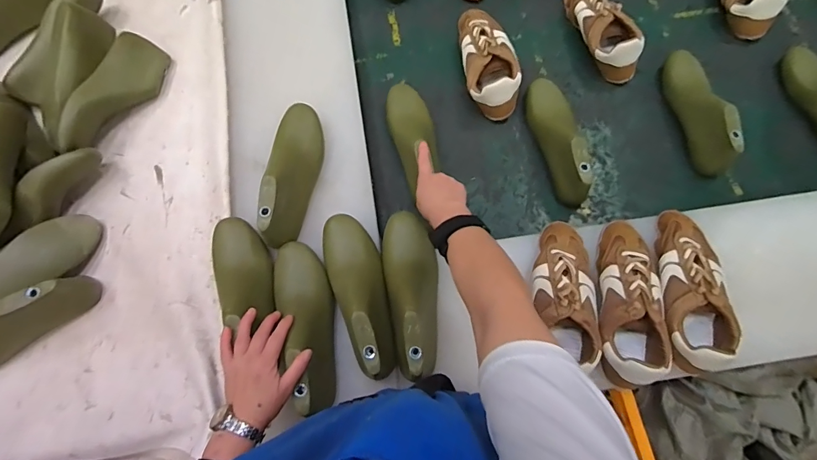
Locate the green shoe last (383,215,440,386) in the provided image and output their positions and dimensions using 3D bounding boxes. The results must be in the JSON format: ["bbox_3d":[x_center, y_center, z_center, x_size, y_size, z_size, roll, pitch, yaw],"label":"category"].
[{"bbox_3d":[0.009,0.082,0.571,0.078,0.071,0.231,-9,74,-2],"label":"green shoe last"}]

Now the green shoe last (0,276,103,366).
[{"bbox_3d":[-0.581,0.143,0.574,0.242,0.078,0.059,-30,76,-7],"label":"green shoe last"}]

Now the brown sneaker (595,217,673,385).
[{"bbox_3d":[0.321,0.097,0.584,0.084,0.078,0.226,5,74,2],"label":"brown sneaker"}]

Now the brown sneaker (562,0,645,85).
[{"bbox_3d":[0.375,-0.396,0.781,0.088,0.067,0.229,-14,74,-3],"label":"brown sneaker"}]

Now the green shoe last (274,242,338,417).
[{"bbox_3d":[-0.145,0.127,0.570,0.077,0.086,0.235,-14,66,-3],"label":"green shoe last"}]

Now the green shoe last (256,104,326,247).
[{"bbox_3d":[-0.182,-0.099,0.630,0.071,0.068,0.244,-1,74,1],"label":"green shoe last"}]

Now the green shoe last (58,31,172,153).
[{"bbox_3d":[-0.504,-0.233,0.695,0.078,0.069,0.240,13,75,5],"label":"green shoe last"}]

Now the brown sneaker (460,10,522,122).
[{"bbox_3d":[0.147,-0.324,0.759,0.094,0.065,0.233,-4,74,0],"label":"brown sneaker"}]

